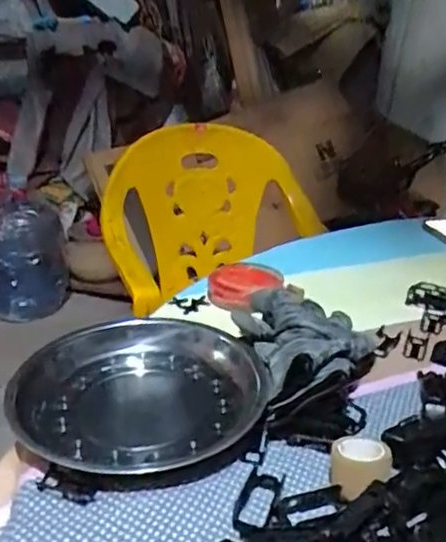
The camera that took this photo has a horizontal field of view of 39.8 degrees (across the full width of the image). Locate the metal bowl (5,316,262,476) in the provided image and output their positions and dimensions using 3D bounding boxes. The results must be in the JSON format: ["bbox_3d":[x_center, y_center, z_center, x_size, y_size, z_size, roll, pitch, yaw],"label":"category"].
[{"bbox_3d":[-0.063,0.093,0.451,0.167,0.045,0.171,2,24,-1],"label":"metal bowl"}]

